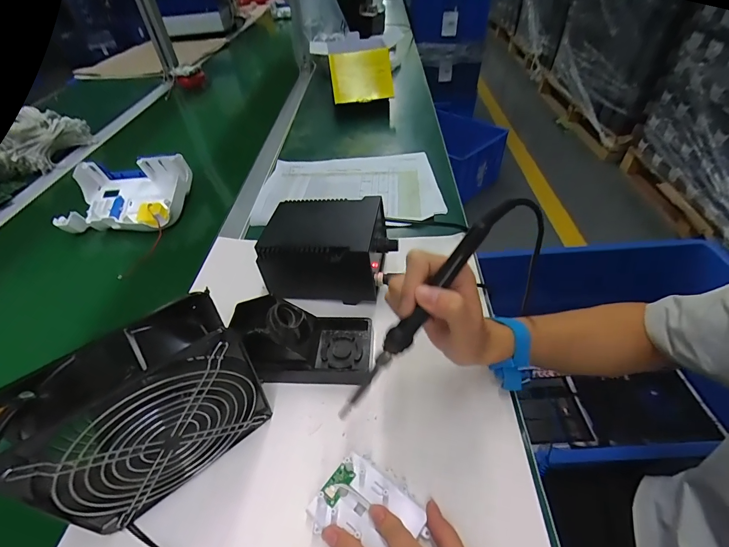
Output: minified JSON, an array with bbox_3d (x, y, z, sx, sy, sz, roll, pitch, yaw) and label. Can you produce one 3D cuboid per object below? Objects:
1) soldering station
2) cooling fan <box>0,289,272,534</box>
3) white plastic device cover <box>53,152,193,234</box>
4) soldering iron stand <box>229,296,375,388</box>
[{"bbox_3d":[-0.042,-0.037,0.476,0.162,0.089,0.120,3,44,7],"label":"soldering station"},{"bbox_3d":[-0.161,0.111,0.283,0.150,0.147,0.063,-32,50,-27],"label":"cooling fan"},{"bbox_3d":[-0.404,-0.135,0.617,0.189,0.070,0.148,-3,44,0],"label":"white plastic device cover"},{"bbox_3d":[-0.070,0.065,0.382,0.160,0.068,0.075,3,44,6],"label":"soldering iron stand"}]

